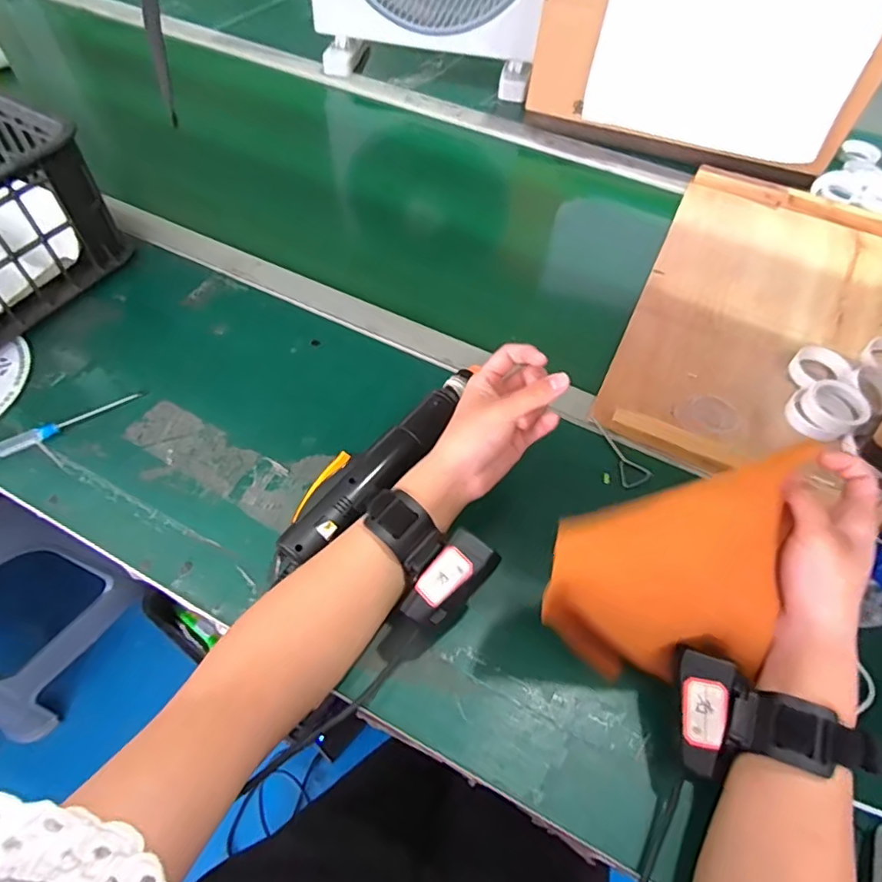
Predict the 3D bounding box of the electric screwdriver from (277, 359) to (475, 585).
[{"bbox_3d":[-0.048,0.020,0.456,0.041,0.043,0.236,34,61,19],"label":"electric screwdriver"}]

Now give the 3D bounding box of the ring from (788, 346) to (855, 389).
[{"bbox_3d":[0.382,-0.074,0.548,0.054,0.018,0.050,1,55,-2],"label":"ring"}]

